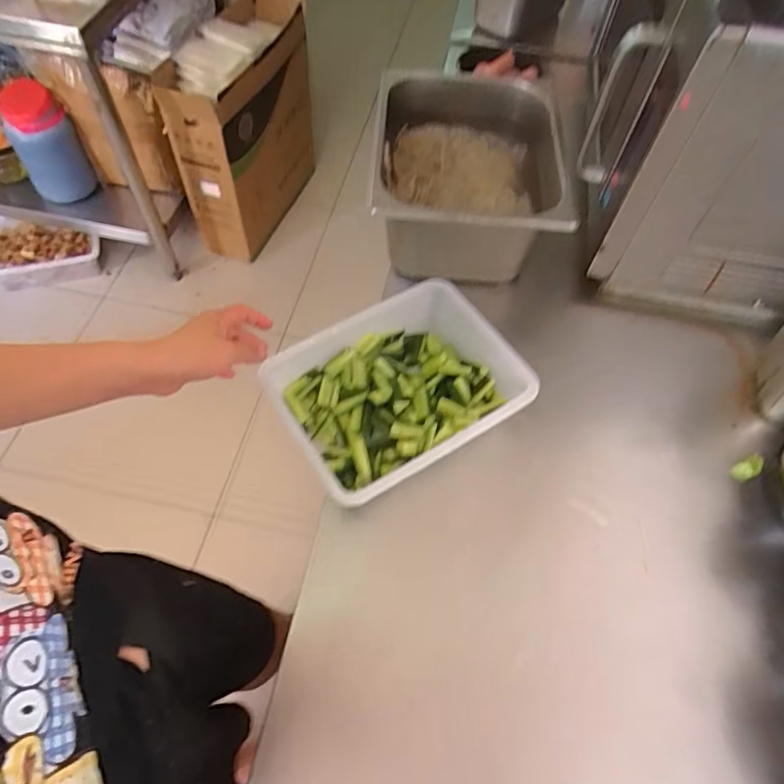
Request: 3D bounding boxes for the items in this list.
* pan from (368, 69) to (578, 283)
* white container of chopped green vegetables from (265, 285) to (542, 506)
[{"bbox_3d":[0.107,-0.308,0.790,0.270,0.136,0.316,3,60,-2],"label":"pan"},{"bbox_3d":[0.012,-0.003,0.647,0.254,0.073,0.201,-27,65,-18],"label":"white container of chopped green vegetables"}]

